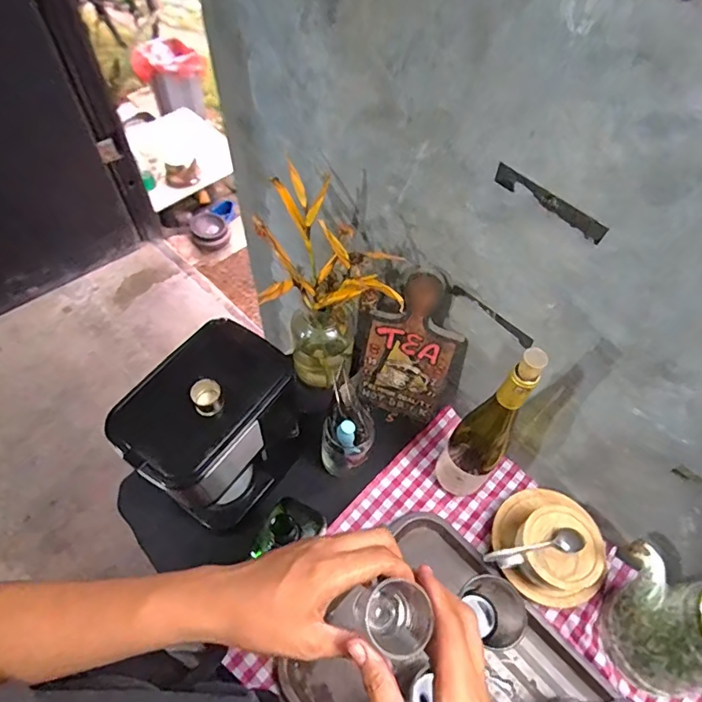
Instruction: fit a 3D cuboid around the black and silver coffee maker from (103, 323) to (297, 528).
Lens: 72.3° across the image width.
[{"bbox_3d":[-0.176,0.106,0.622,0.134,0.249,0.185,33,61,18],"label":"black and silver coffee maker"}]

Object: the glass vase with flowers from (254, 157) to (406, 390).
[{"bbox_3d":[-0.031,-0.091,0.726,0.152,0.300,0.182,2,57,-1],"label":"glass vase with flowers"}]

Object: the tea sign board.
[{"bbox_3d":[0.083,-0.003,0.731,0.155,0.274,0.027,18,44,9],"label":"tea sign board"}]

